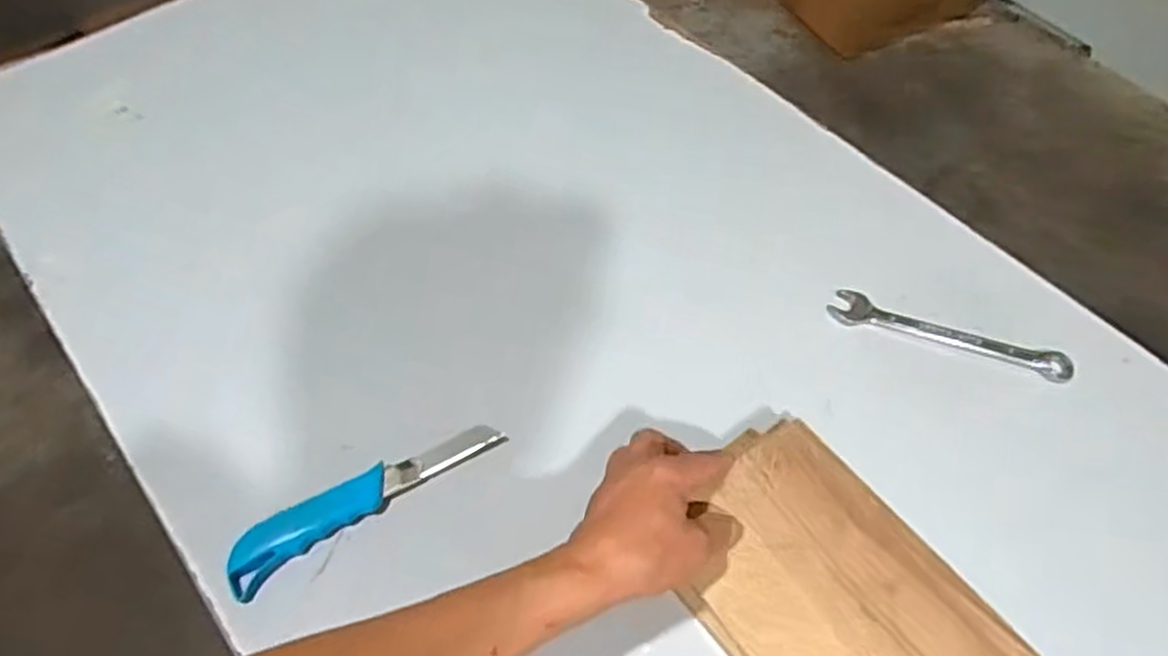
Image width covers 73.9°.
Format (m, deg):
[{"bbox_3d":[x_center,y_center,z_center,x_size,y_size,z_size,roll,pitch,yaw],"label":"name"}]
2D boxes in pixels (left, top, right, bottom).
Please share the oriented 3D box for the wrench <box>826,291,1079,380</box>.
[{"bbox_3d":[0.315,0.007,0.666,0.199,0.013,0.030,17,70,11],"label":"wrench"}]

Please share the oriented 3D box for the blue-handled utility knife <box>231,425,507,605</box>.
[{"bbox_3d":[-0.162,0.123,0.575,0.212,0.016,0.043,-30,63,-20],"label":"blue-handled utility knife"}]

